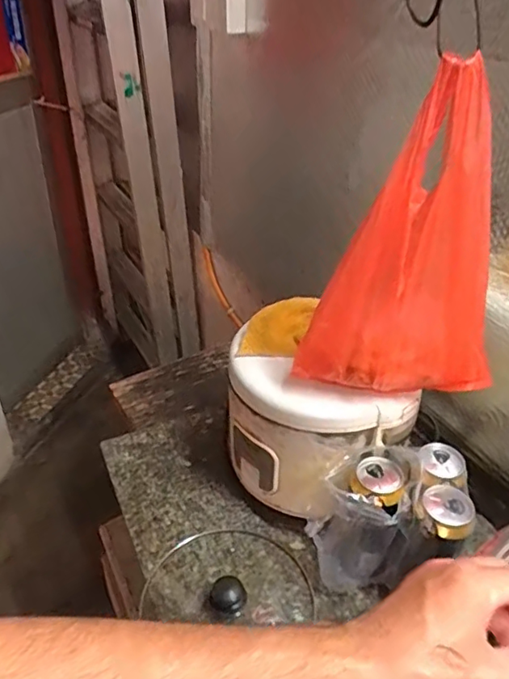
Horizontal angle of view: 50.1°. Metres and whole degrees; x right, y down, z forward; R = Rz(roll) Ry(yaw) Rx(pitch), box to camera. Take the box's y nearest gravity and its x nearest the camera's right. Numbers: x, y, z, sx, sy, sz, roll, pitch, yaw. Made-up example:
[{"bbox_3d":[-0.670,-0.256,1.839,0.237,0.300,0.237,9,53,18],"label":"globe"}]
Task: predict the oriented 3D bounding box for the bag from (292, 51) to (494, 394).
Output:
[{"bbox_3d":[0.157,-0.078,0.538,0.201,0.313,0.035,0,36,-3],"label":"bag"}]

